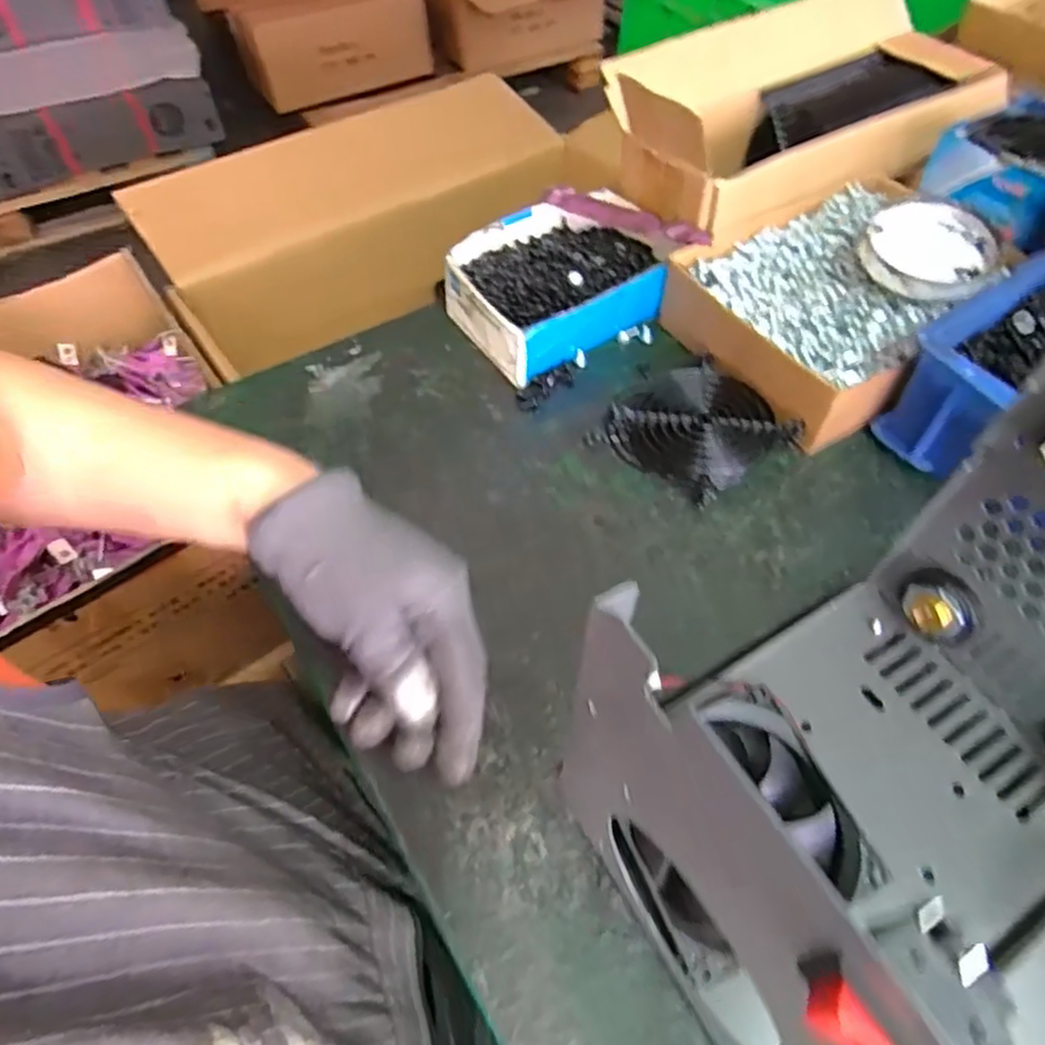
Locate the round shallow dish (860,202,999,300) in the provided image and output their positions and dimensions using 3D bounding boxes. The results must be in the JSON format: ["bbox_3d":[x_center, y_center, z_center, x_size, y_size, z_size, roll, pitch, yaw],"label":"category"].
[{"bbox_3d":[0.284,-0.190,0.490,0.080,0.028,0.084,0,54,0],"label":"round shallow dish"}]

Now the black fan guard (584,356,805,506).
[{"bbox_3d":[0.110,-0.061,0.454,0.093,0.026,0.096,-33,60,-21],"label":"black fan guard"}]

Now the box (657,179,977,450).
[{"bbox_3d":[0.218,-0.148,0.499,0.194,0.058,0.166,-24,57,-16],"label":"box"}]

